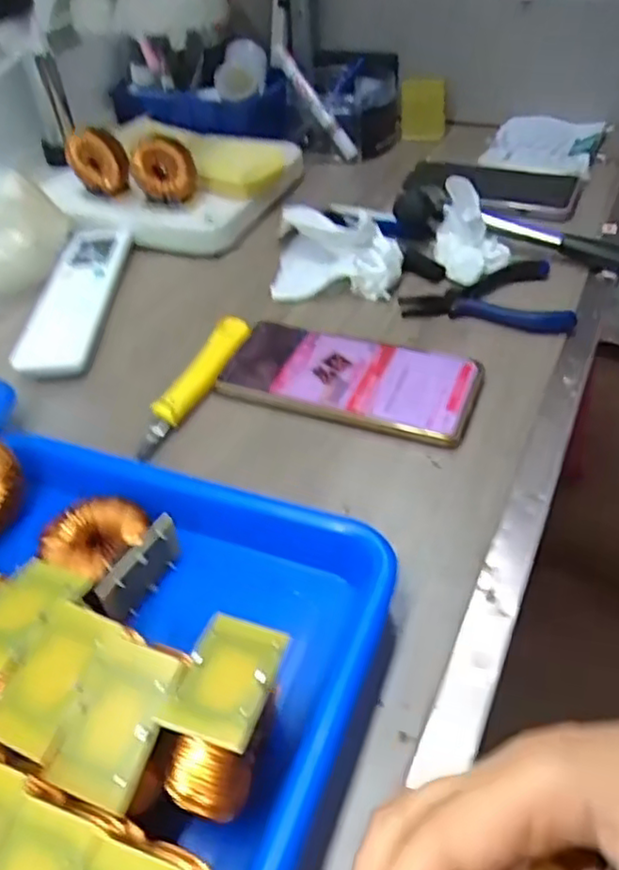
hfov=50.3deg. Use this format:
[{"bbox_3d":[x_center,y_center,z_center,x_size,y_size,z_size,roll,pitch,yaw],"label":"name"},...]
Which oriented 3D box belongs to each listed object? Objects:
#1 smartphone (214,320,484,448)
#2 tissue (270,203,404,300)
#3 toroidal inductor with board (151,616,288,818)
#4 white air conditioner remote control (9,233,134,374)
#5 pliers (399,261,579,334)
[{"bbox_3d":[0.026,-0.036,0.429,0.159,0.015,0.075,13,46,18],"label":"smartphone"},{"bbox_3d":[0.022,-0.148,0.525,0.099,0.037,0.096,-2,43,2],"label":"tissue"},{"bbox_3d":[-0.027,0.107,0.245,0.033,0.059,0.062,9,45,13],"label":"toroidal inductor with board"},{"bbox_3d":[-0.181,-0.112,0.512,0.053,0.019,0.191,-3,43,2],"label":"white air conditioner remote control"},{"bbox_3d":[0.128,-0.097,0.485,0.117,0.018,0.077,-6,43,-2],"label":"pliers"}]

